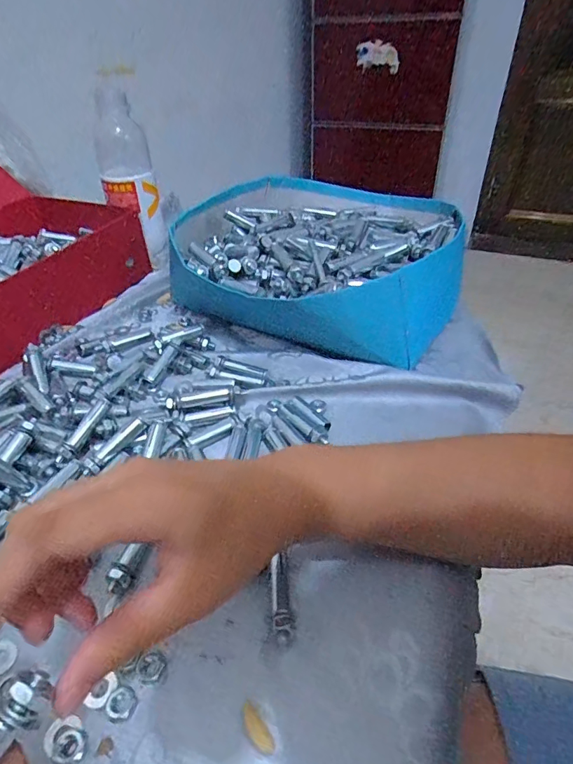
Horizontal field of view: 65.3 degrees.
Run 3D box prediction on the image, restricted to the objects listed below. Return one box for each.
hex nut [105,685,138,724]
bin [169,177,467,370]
[{"bbox_3d":[-0.080,0.154,0.214,0.014,0.004,0.014,31,50,32],"label":"hex nut"},{"bbox_3d":[0.036,-0.141,0.492,0.285,0.083,0.264,9,41,12],"label":"bin"}]

